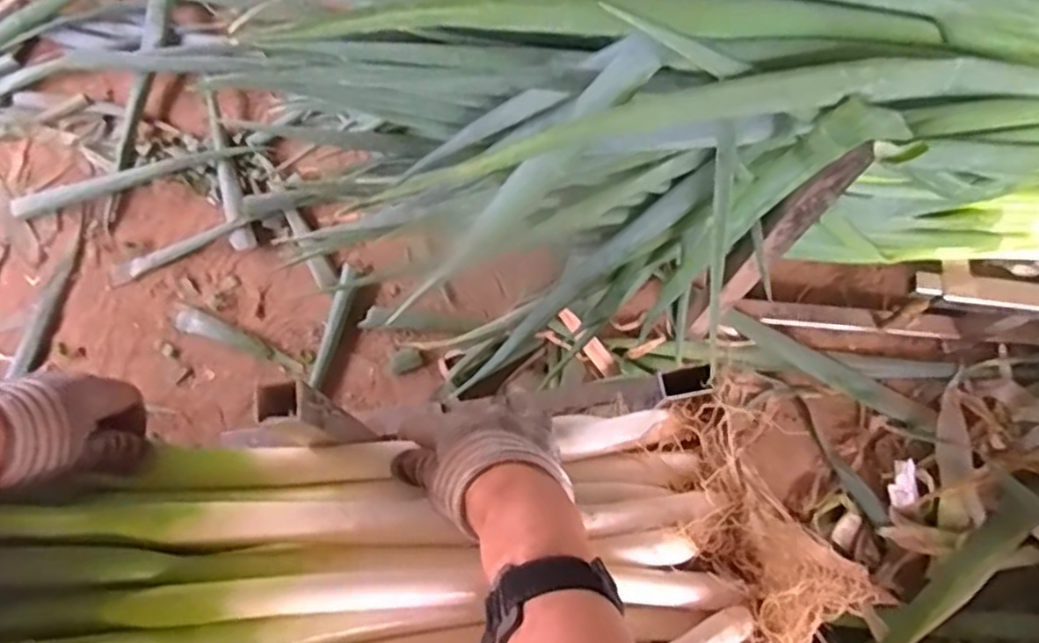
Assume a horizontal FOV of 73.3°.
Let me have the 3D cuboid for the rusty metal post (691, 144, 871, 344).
[{"bbox_3d":[0.203,-0.047,0.605,0.024,0.380,0.022,-37,77,-10],"label":"rusty metal post"}]

